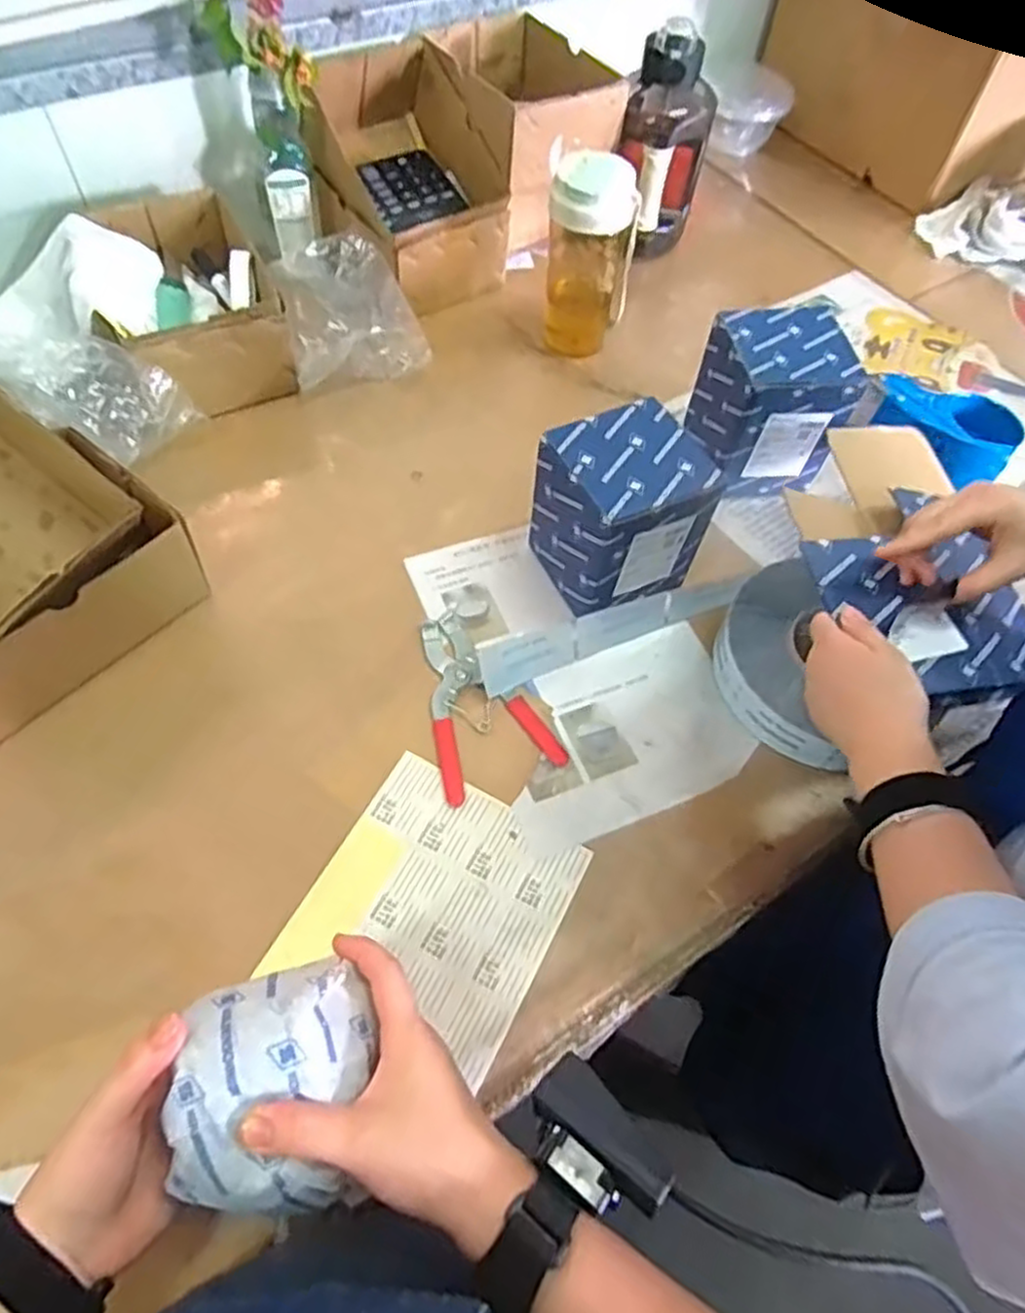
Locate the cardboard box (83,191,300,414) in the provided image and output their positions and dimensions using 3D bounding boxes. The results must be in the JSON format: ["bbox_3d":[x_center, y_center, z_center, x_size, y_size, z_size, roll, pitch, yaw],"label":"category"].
[{"bbox_3d":[-0.324,-0.350,0.746,0.160,0.100,0.210,-29,64,-18],"label":"cardboard box"}]

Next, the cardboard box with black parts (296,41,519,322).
[{"bbox_3d":[-0.121,-0.518,0.831,0.176,0.189,0.207,-31,66,-20],"label":"cardboard box with black parts"}]

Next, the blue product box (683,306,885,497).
[{"bbox_3d":[0.237,-0.230,0.699,0.109,0.137,0.115,-4,59,-5],"label":"blue product box"}]

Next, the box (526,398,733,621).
[{"bbox_3d":[0.088,-0.116,0.621,0.113,0.132,0.108,-19,61,-13],"label":"box"}]

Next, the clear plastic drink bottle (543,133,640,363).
[{"bbox_3d":[0.077,-0.410,0.774,0.083,0.182,0.079,0,59,-2],"label":"clear plastic drink bottle"}]

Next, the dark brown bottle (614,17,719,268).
[{"bbox_3d":[0.168,-0.590,0.859,0.107,0.213,0.092,-30,64,-19],"label":"dark brown bottle"}]

